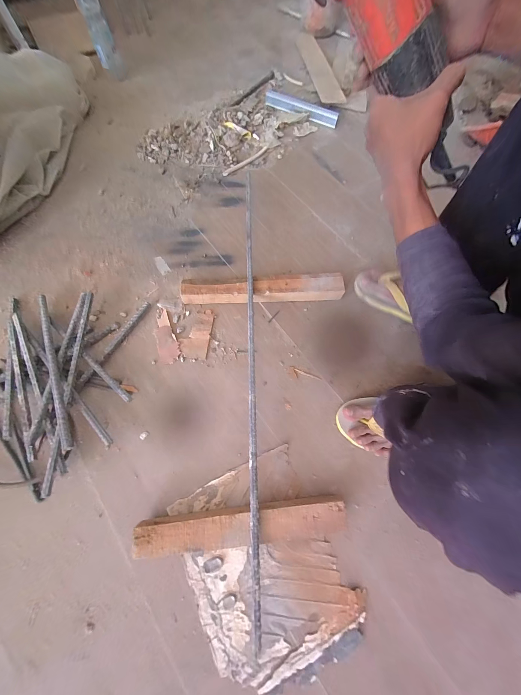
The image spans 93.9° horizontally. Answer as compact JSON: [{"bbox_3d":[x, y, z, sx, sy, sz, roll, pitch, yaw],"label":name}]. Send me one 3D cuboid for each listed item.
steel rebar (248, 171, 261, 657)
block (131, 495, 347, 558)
[{"bbox_3d":[-0.017,-0.027,0.480,0.012,0.014,0.877,-1,69,-3],"label":"steel rebar"},{"bbox_3d":[-0.026,0.280,0.386,0.317,0.042,0.049,-3,69,-4],"label":"block"}]

